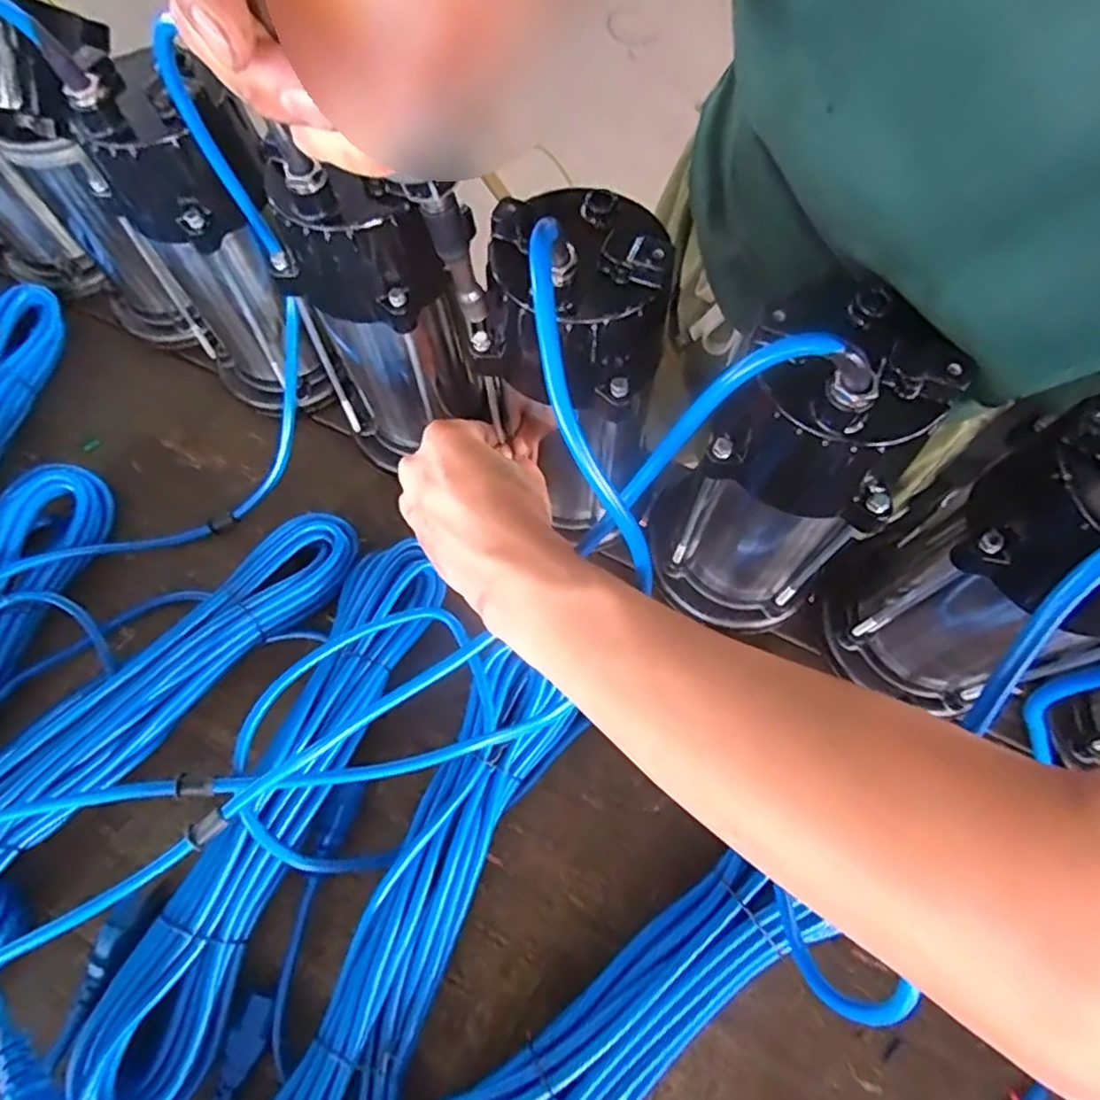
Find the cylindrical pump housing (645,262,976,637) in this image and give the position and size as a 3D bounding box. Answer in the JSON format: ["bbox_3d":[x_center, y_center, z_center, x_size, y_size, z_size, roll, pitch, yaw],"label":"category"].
[{"bbox_3d":[0.132,-0.028,0.356,0.082,0.229,0.083,0,67,1],"label":"cylindrical pump housing"}]

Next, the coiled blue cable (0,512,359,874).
[{"bbox_3d":[-0.255,0.104,0.413,0.060,0.086,0.344,38,72,16],"label":"coiled blue cable"}]

